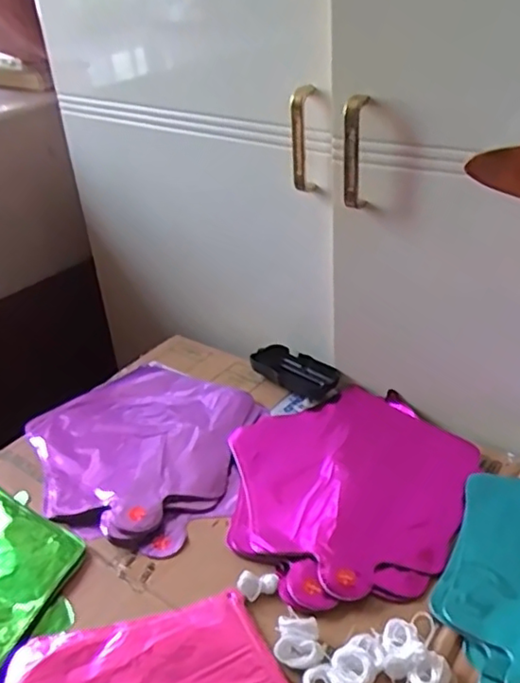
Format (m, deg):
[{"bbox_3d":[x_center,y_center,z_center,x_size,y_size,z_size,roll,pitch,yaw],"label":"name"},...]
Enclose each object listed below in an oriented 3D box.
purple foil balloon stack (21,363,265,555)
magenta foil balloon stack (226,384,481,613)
[{"bbox_3d":[-0.120,0.102,0.669,0.254,0.019,0.238,21,40,33],"label":"purple foil balloon stack"},{"bbox_3d":[0.089,0.127,0.600,0.236,0.009,0.247,-10,33,-9],"label":"magenta foil balloon stack"}]

